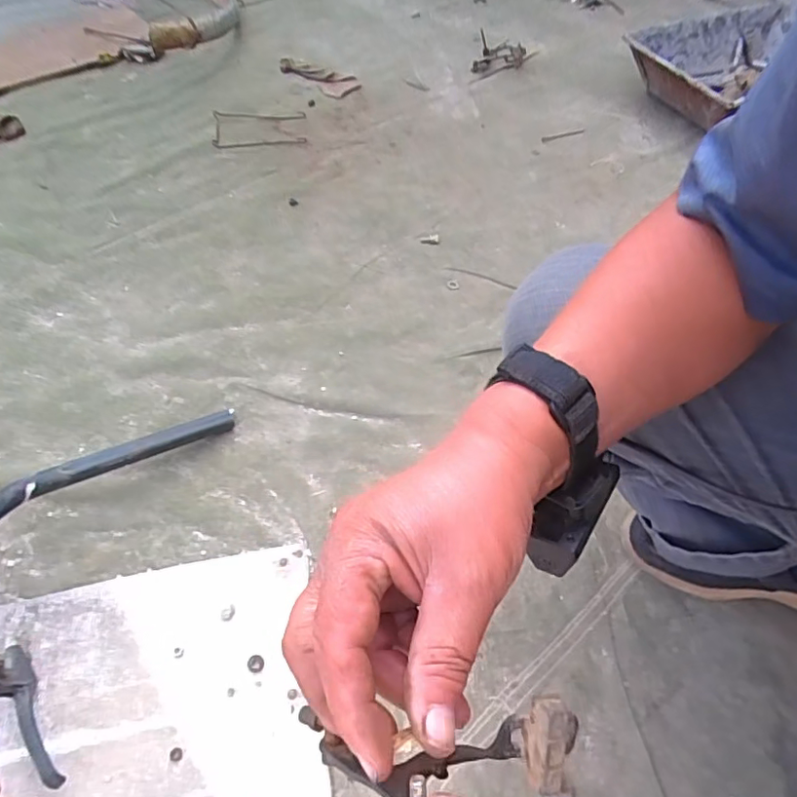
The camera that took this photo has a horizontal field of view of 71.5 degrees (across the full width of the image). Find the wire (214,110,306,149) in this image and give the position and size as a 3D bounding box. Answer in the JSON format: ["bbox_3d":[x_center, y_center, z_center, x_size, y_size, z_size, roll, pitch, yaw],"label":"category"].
[{"bbox_3d":[-0.280,-0.550,1.119,0.182,0.018,0.134,-7,57,-5],"label":"wire"}]

